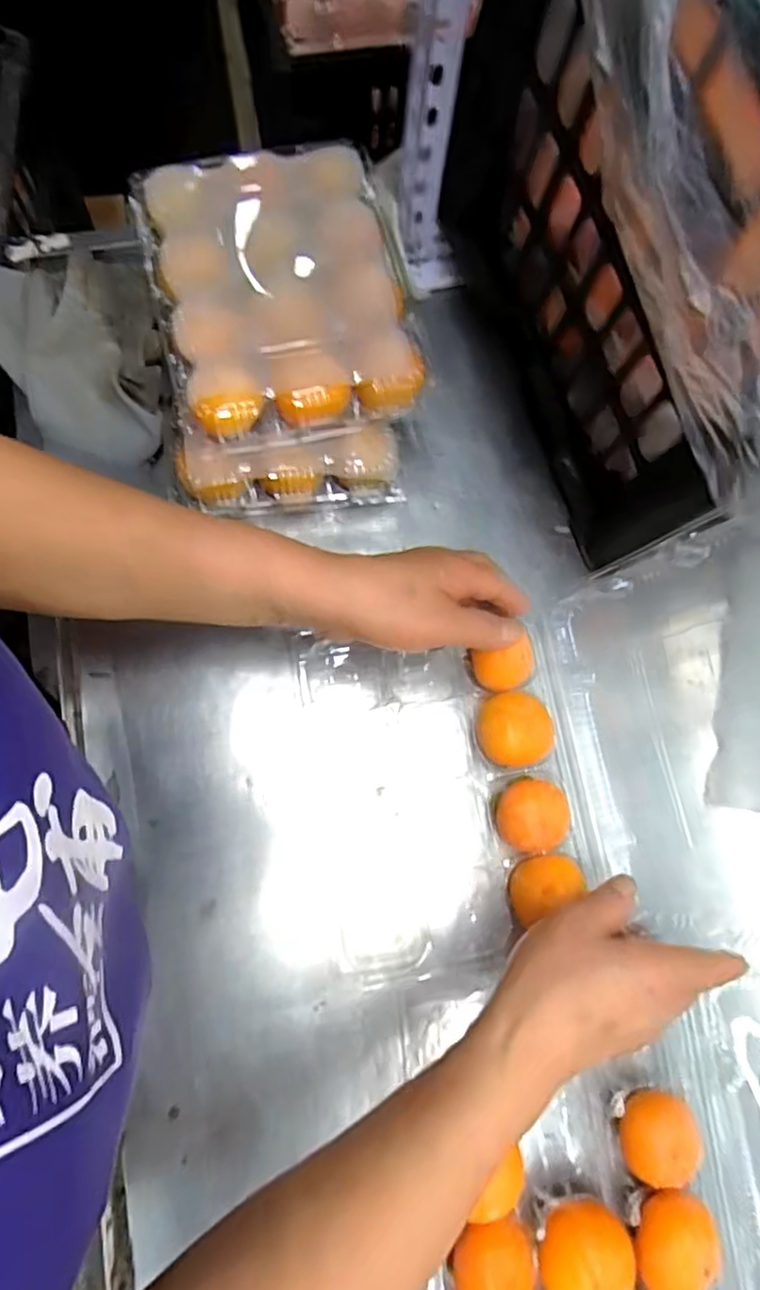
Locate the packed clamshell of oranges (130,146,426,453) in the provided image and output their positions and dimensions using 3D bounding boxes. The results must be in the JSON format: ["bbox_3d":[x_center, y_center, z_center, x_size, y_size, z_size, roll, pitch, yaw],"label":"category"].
[{"bbox_3d":[-0.068,-0.236,0.455,0.167,0.062,0.204,-14,76,-6],"label":"packed clamshell of oranges"}]

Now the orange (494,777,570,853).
[{"bbox_3d":[0.097,0.111,0.429,0.049,0.044,0.044,3,75,-1],"label":"orange"}]

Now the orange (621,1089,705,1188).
[{"bbox_3d":[0.163,0.288,0.388,0.045,0.043,0.046,-19,77,-7],"label":"orange"}]

